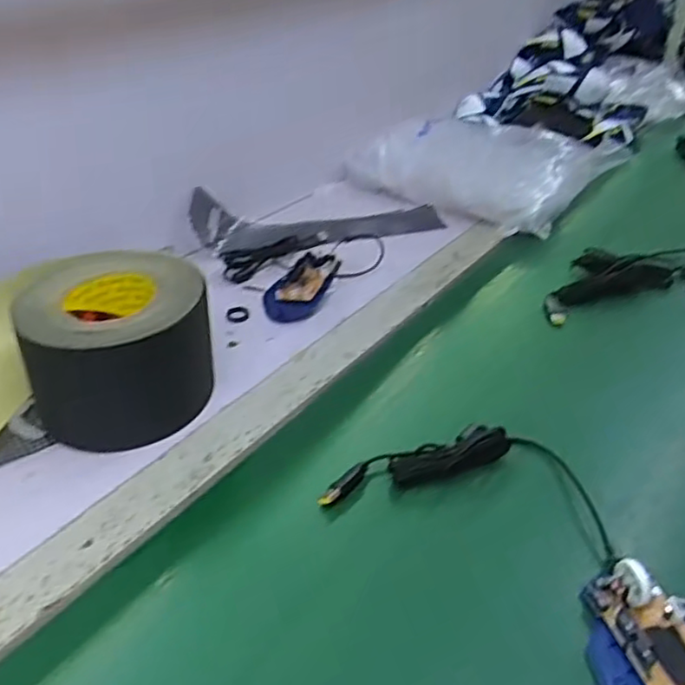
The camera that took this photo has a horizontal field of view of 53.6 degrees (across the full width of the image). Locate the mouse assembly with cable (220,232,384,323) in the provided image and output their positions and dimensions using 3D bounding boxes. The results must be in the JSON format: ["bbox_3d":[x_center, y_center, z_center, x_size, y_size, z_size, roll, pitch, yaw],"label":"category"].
[{"bbox_3d":[-0.042,-0.095,0.787,0.170,0.031,0.155,-20,44,-33],"label":"mouse assembly with cable"}]

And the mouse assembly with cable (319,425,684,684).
[{"bbox_3d":[0.137,0.130,0.456,0.274,0.043,0.152,32,42,30],"label":"mouse assembly with cable"}]

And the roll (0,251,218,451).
[{"bbox_3d":[-0.257,0.031,0.516,0.321,0.097,0.153,-22,45,-35],"label":"roll"}]

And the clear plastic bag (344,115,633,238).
[{"bbox_3d":[0.209,-0.275,1.016,0.328,0.079,0.269,31,41,29],"label":"clear plastic bag"}]

